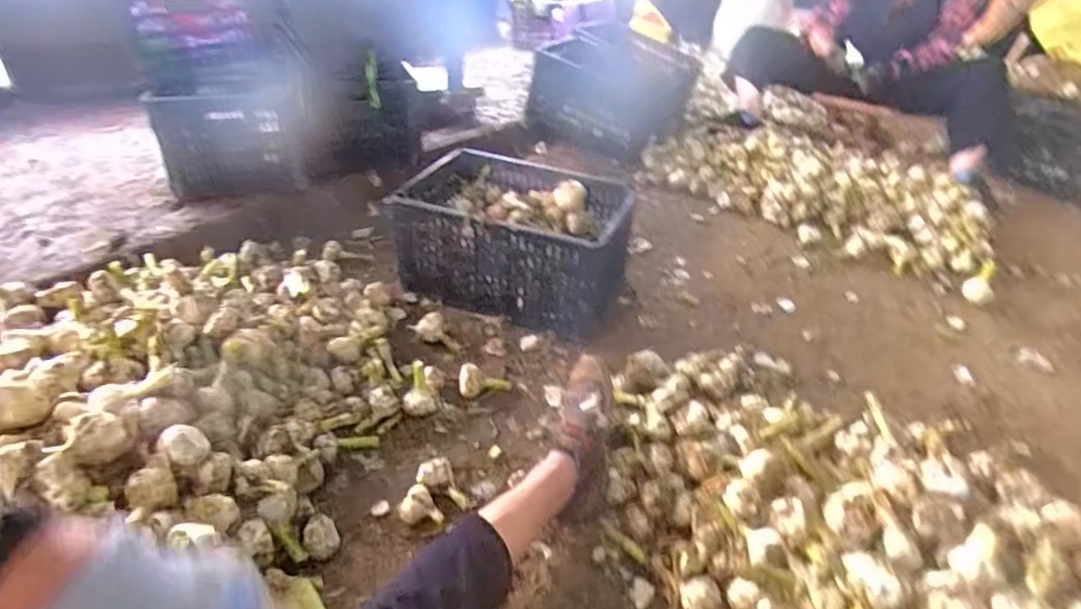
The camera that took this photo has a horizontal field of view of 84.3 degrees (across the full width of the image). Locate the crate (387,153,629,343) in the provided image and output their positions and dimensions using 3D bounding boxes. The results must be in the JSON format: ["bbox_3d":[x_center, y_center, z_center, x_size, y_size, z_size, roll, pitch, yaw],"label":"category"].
[{"bbox_3d":[-0.037,-0.151,1.318,0.460,0.225,0.358,16,37,17],"label":"crate"}]

